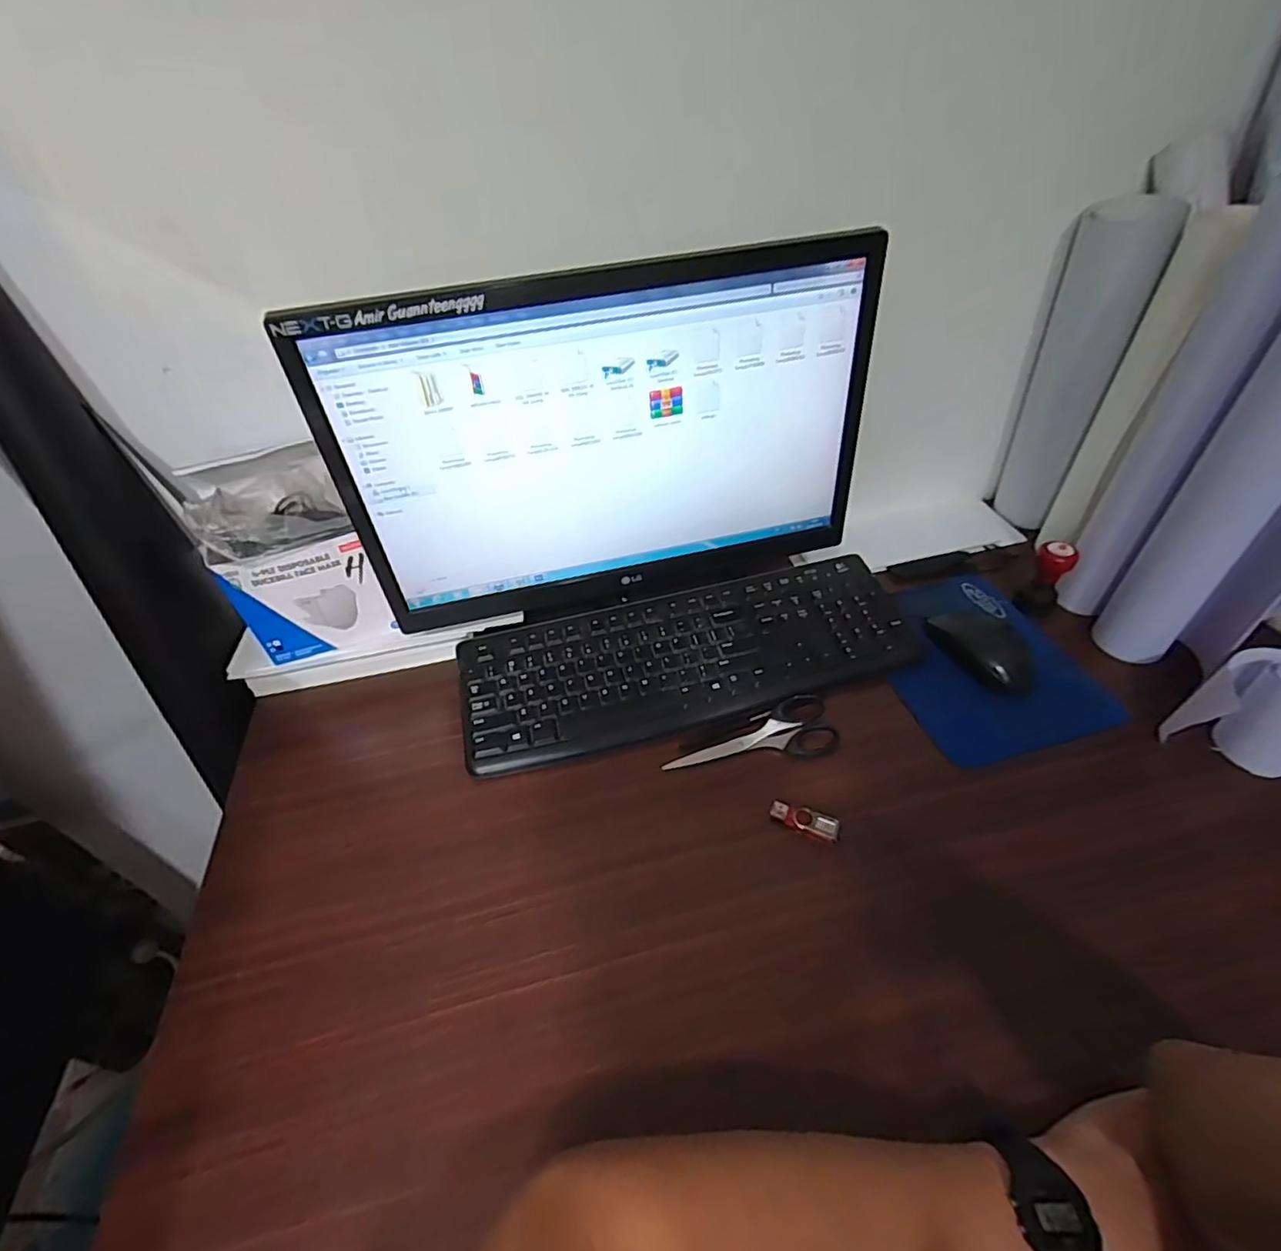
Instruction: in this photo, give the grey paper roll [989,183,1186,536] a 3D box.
[{"bbox_3d":[0.455,-0.264,0.656,0.096,0.318,0.079,23,55,21],"label":"grey paper roll"}]

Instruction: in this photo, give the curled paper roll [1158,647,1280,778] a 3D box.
[{"bbox_3d":[0.493,0.075,0.488,0.073,0.090,0.082,-20,52,-13],"label":"curled paper roll"}]

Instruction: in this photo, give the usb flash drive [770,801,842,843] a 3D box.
[{"bbox_3d":[0.130,0.156,0.480,0.054,0.010,0.020,15,52,15],"label":"usb flash drive"}]

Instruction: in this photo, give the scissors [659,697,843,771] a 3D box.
[{"bbox_3d":[0.098,0.102,0.542,0.154,0.015,0.056,-11,50,-6],"label":"scissors"}]

